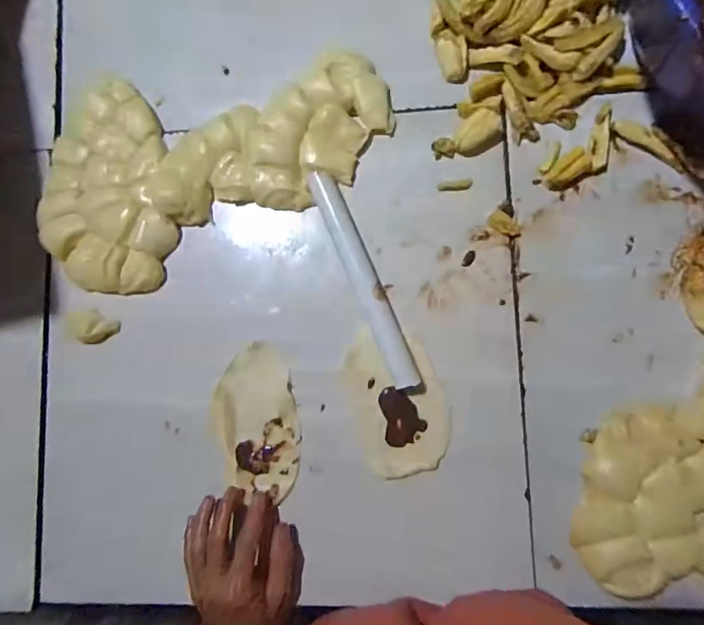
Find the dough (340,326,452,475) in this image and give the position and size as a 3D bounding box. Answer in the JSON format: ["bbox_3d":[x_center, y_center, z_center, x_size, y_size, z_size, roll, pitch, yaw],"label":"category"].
[{"bbox_3d":[0.044,0.087,0.470,0.089,0.007,0.145,-18,85,4],"label":"dough"}]

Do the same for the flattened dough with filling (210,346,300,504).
[{"bbox_3d":[-0.099,0.108,0.481,0.088,0.011,0.143,-7,86,8],"label":"flattened dough with filling"}]

